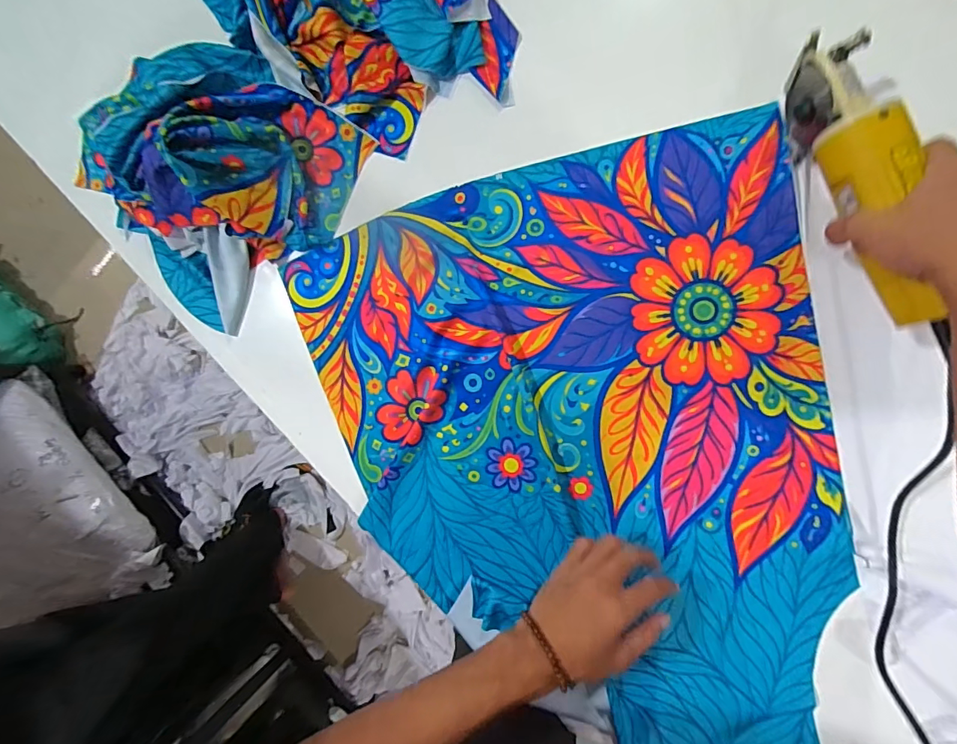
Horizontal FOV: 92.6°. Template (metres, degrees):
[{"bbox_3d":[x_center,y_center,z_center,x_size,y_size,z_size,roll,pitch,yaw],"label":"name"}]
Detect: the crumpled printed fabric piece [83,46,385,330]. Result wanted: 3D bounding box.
[{"bbox_3d":[-0.322,-0.231,0.514,0.315,0.081,0.287,38,96,7],"label":"crumpled printed fabric piece"}]

